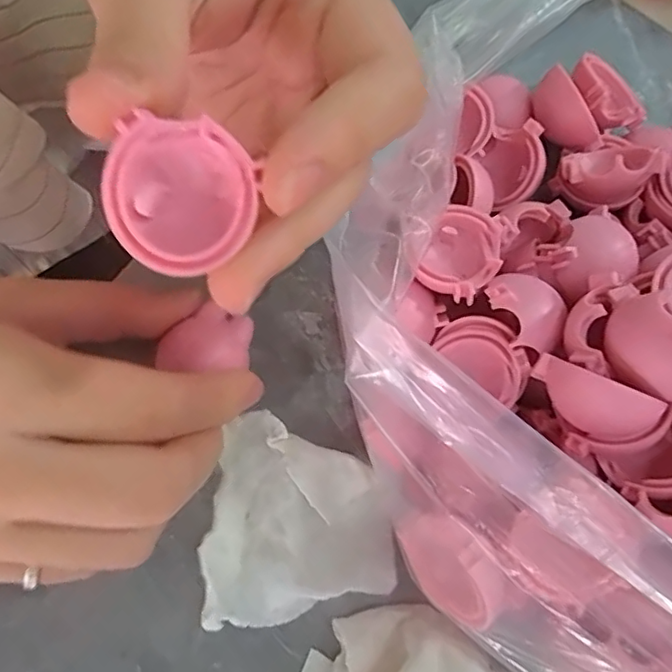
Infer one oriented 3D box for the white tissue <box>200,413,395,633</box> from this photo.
[{"bbox_3d":[-0.013,0.056,0.181,0.058,0.011,0.062,-6,78,-3],"label":"white tissue"}]

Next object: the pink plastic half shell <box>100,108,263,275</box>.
[{"bbox_3d":[-0.031,-0.027,0.112,0.028,0.016,0.028,-1,96,-8],"label":"pink plastic half shell"}]

